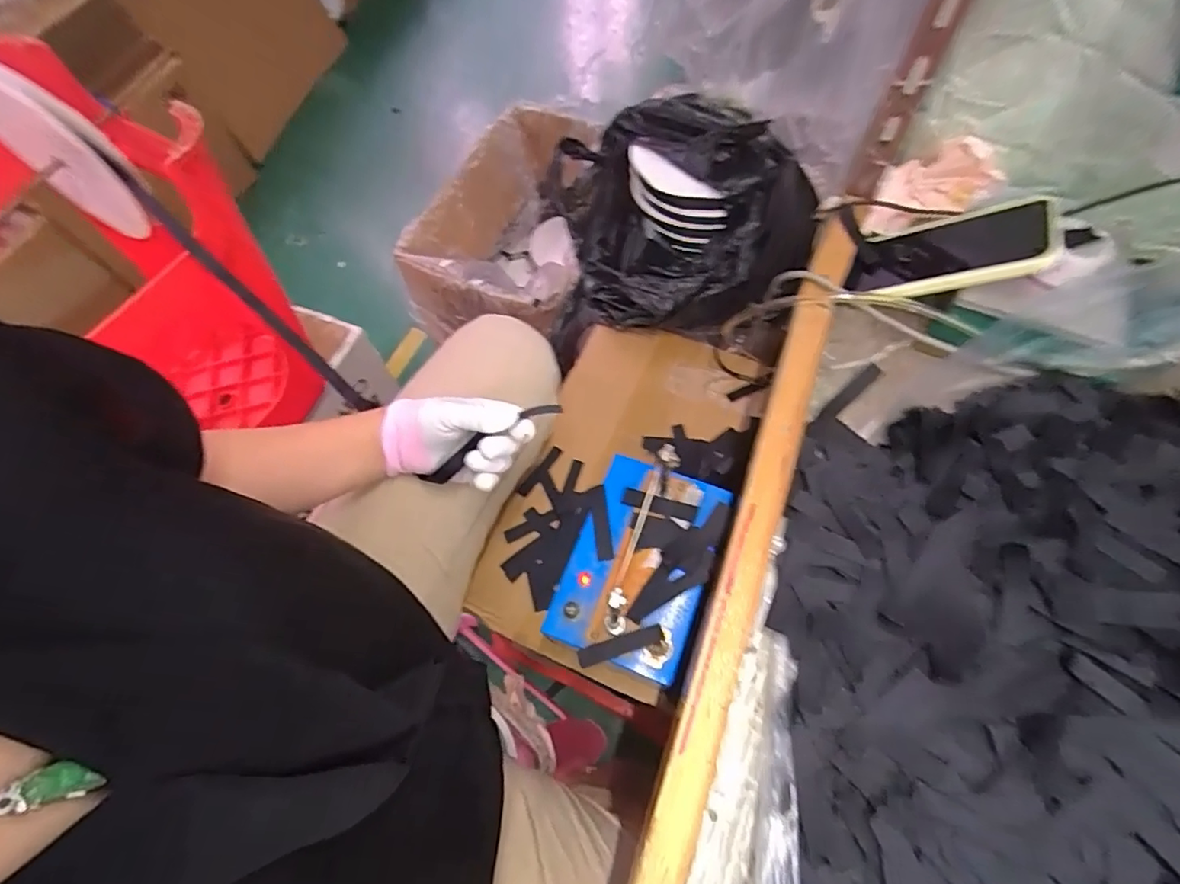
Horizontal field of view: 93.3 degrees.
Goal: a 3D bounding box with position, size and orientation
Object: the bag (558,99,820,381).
[{"bbox_3d":[0.118,-0.303,0.764,0.351,0.179,0.325,2,64,3],"label":"bag"}]

